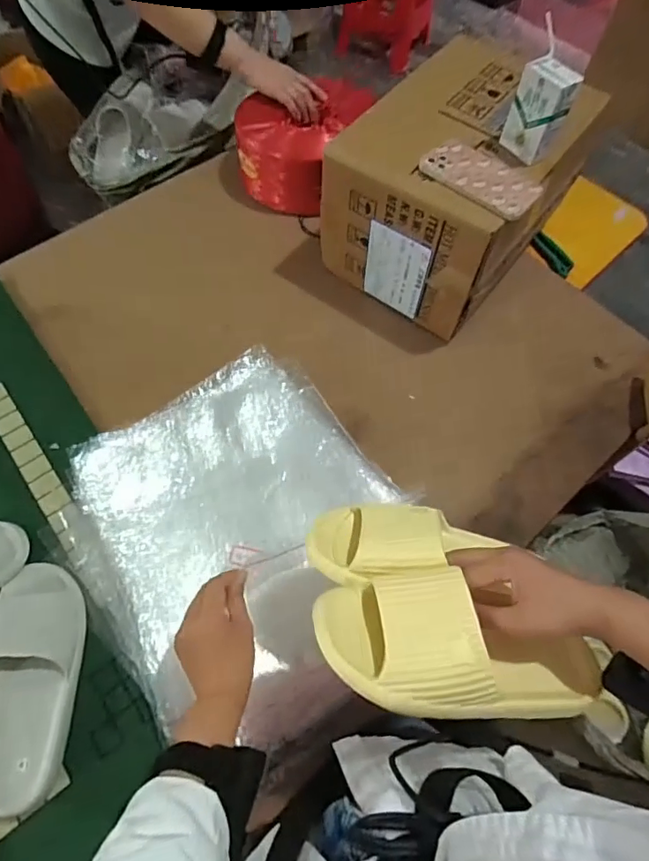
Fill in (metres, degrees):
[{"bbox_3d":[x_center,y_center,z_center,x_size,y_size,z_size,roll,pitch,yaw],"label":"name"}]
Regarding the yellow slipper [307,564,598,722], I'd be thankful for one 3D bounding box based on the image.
[{"bbox_3d":[0.116,0.175,0.415,0.243,0.078,0.110,10,63,3],"label":"yellow slipper"}]

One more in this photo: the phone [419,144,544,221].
[{"bbox_3d":[0.216,-0.350,0.689,0.158,0.010,0.092,42,68,17],"label":"phone"}]

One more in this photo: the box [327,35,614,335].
[{"bbox_3d":[0.217,-0.397,0.839,0.280,0.257,0.357,36,66,15],"label":"box"}]

